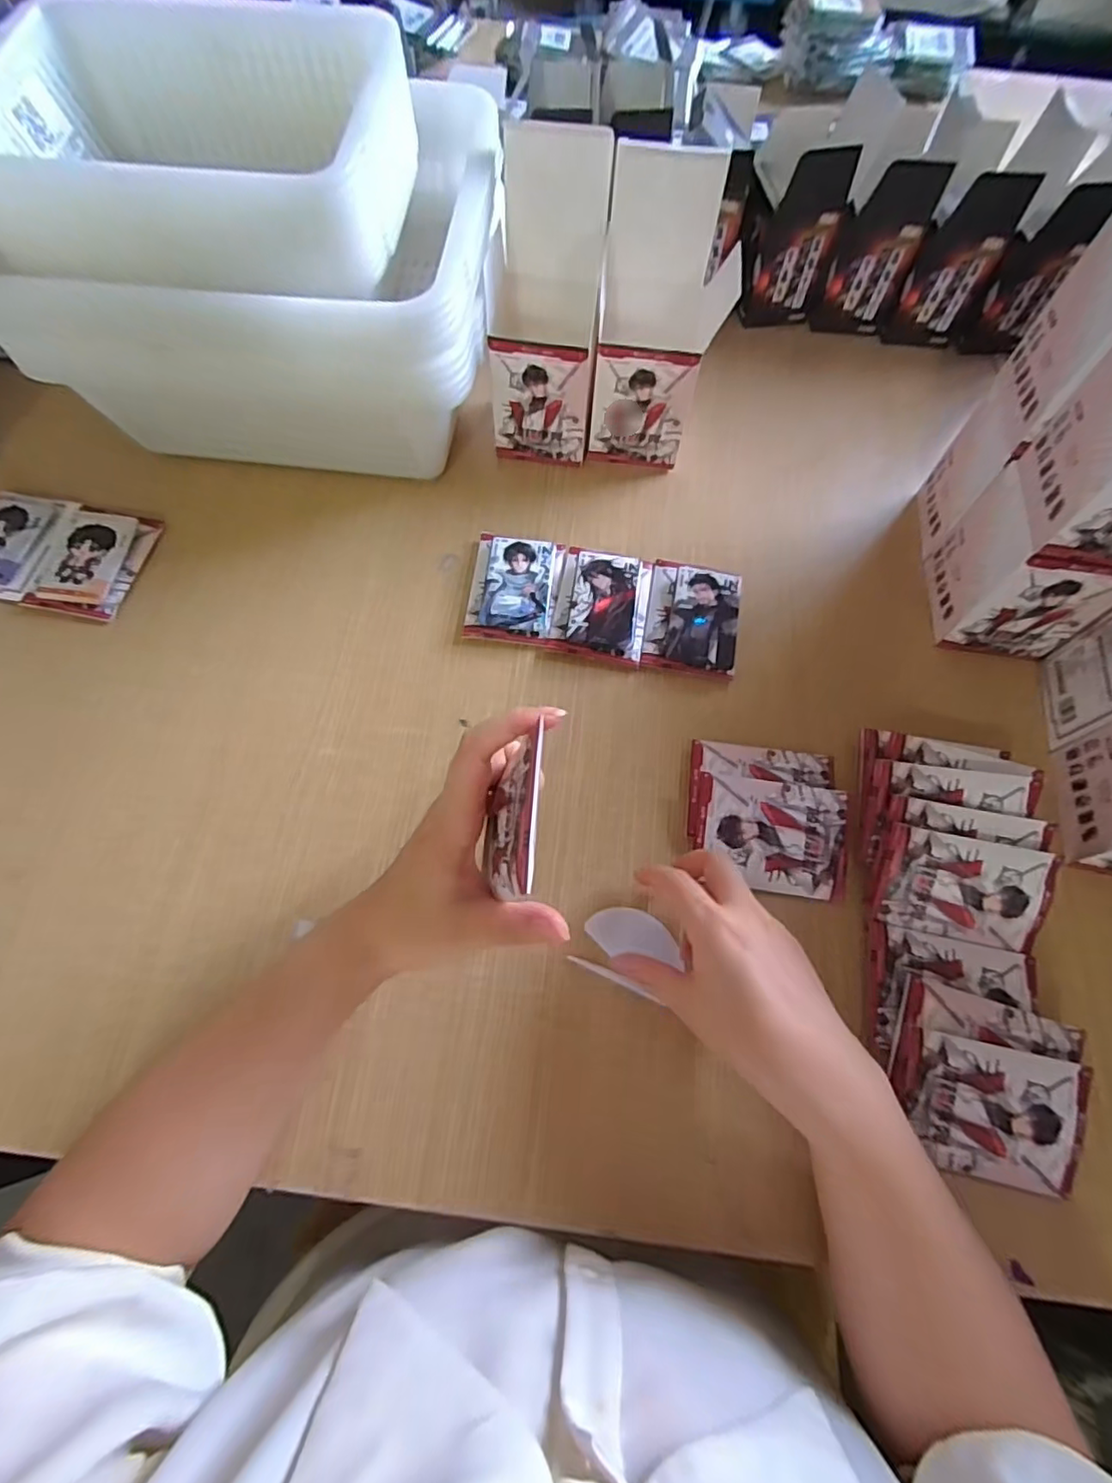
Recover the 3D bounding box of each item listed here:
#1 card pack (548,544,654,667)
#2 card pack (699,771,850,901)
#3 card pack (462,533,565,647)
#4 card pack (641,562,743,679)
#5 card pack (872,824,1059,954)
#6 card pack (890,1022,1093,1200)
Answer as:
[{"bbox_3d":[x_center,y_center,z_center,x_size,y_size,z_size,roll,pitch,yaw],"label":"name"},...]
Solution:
[{"bbox_3d":[0.038,-0.110,0.477,0.070,0.020,0.098,10,67,2],"label":"card pack"},{"bbox_3d":[0.143,0.062,0.398,0.097,0.007,0.071,9,81,4],"label":"card pack"},{"bbox_3d":[-0.034,-0.123,0.484,0.070,0.022,0.095,8,67,1],"label":"card pack"},{"bbox_3d":[0.109,-0.102,0.476,0.070,0.022,0.099,10,67,2],"label":"card pack"},{"bbox_3d":[0.256,0.093,0.375,0.095,0.007,0.064,12,100,4],"label":"card pack"},{"bbox_3d":[0.242,0.207,0.335,0.096,0.008,0.071,14,85,5],"label":"card pack"}]

